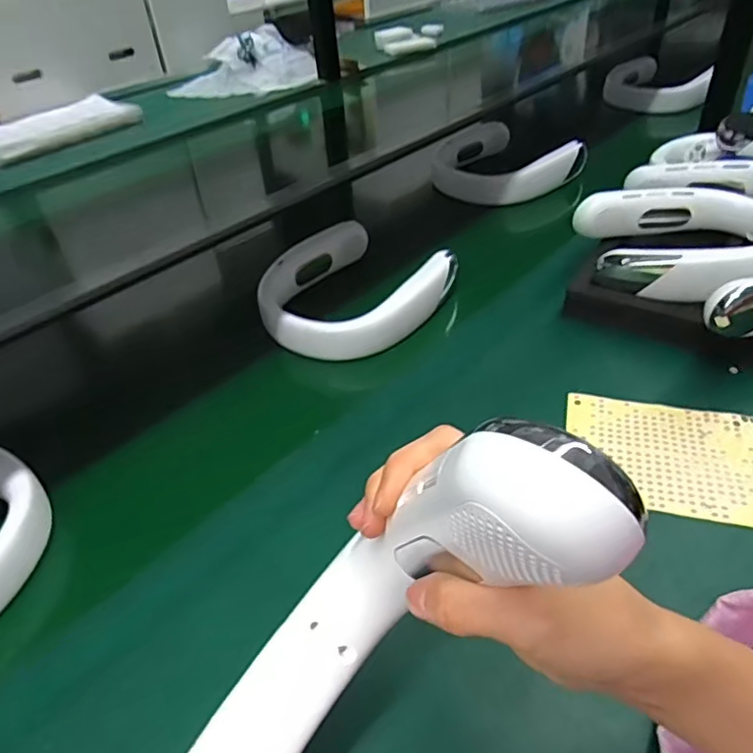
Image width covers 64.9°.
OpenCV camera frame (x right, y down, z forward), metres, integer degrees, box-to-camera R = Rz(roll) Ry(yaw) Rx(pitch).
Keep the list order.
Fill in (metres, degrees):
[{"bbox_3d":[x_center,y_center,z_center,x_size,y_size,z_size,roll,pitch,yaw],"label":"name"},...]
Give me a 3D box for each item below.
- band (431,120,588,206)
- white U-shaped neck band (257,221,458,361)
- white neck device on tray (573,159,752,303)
[{"bbox_3d":[0.202,-0.334,0.909,0.196,0.053,0.197,29,51,33],"label":"band"},{"bbox_3d":[-0.029,-0.099,0.650,0.192,0.041,0.193,29,51,33],"label":"white U-shaped neck band"},{"bbox_3d":[0.323,-0.150,0.598,0.218,0.084,0.198,26,50,31],"label":"white neck device on tray"}]

